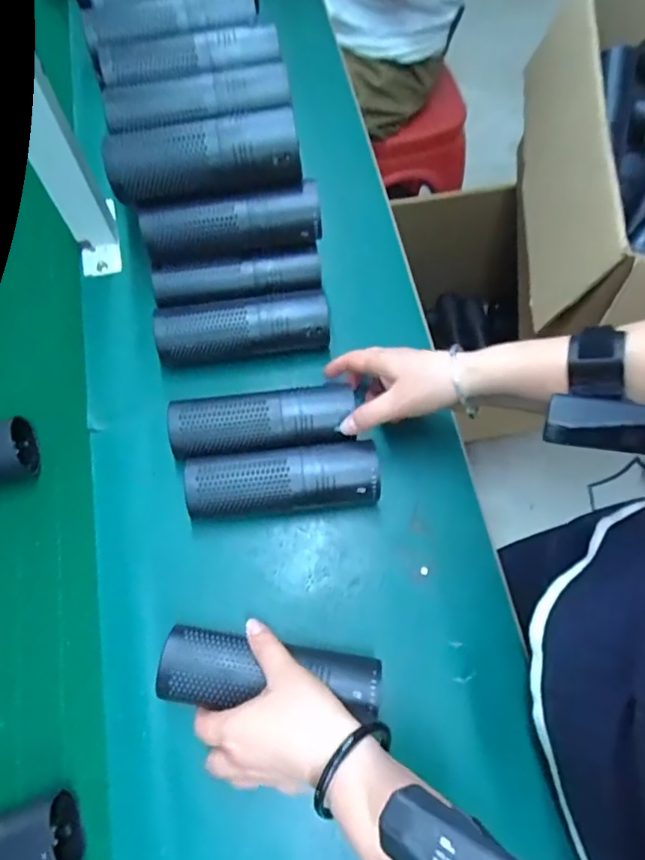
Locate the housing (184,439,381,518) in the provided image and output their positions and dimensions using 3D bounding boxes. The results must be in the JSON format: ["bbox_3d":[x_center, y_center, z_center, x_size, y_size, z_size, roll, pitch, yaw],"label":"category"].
[{"bbox_3d":[-0.034,0.045,0.478,0.163,0.056,0.057,-4,69,-3],"label":"housing"}]

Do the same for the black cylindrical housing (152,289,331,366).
[{"bbox_3d":[-0.078,-0.097,0.547,0.167,0.060,0.051,-7,69,-2],"label":"black cylindrical housing"}]

